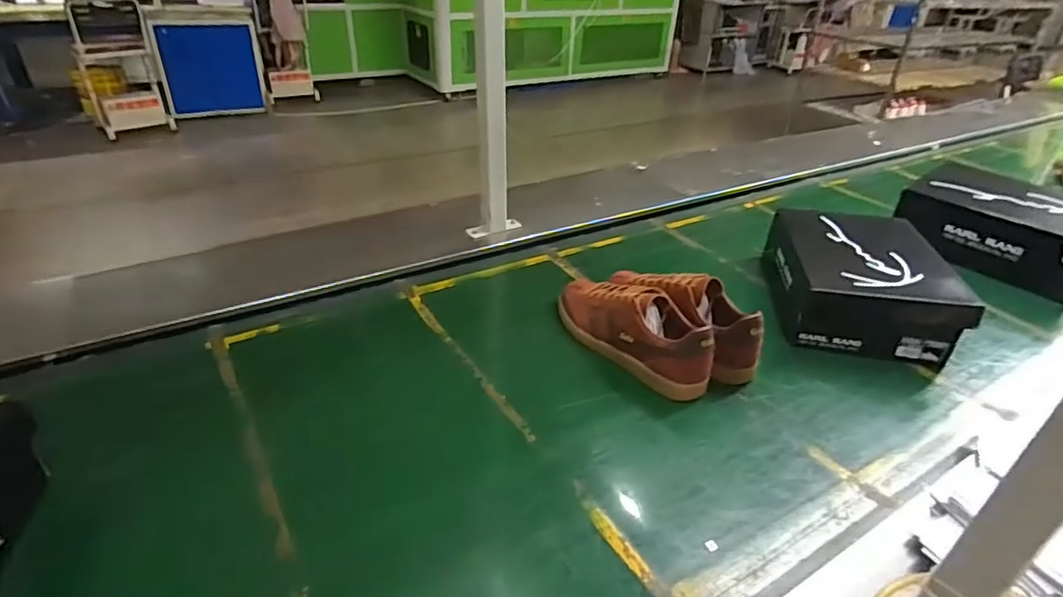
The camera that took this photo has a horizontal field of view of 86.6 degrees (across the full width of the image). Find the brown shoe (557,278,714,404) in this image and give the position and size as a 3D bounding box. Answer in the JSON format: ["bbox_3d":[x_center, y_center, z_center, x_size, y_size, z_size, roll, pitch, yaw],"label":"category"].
[{"bbox_3d":[0.148,0.036,0.846,0.089,0.104,0.272,-24,42,-35],"label":"brown shoe"}]

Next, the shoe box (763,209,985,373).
[{"bbox_3d":[0.577,-0.045,0.986,0.262,0.133,0.331,8,33,8],"label":"shoe box"}]

